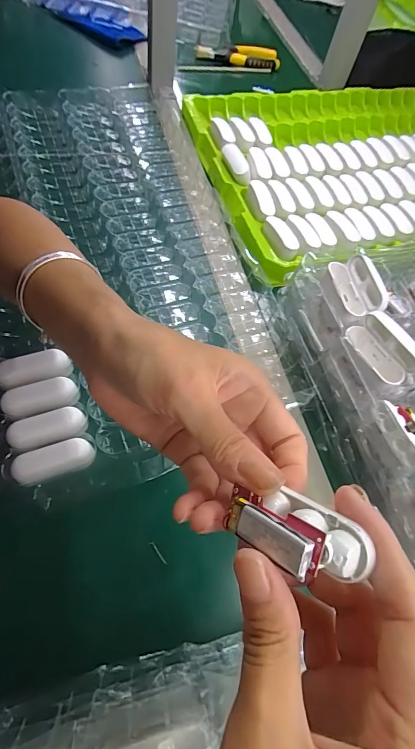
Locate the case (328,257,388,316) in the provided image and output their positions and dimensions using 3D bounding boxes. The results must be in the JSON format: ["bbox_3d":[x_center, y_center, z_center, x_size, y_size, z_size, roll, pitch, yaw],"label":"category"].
[{"bbox_3d":[0.142,-0.085,0.350,0.034,0.028,0.067,-8,63,-13],"label":"case"}]

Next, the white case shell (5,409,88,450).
[{"bbox_3d":[-0.139,0.052,0.320,0.062,0.026,0.025,-14,65,-16],"label":"white case shell"}]

